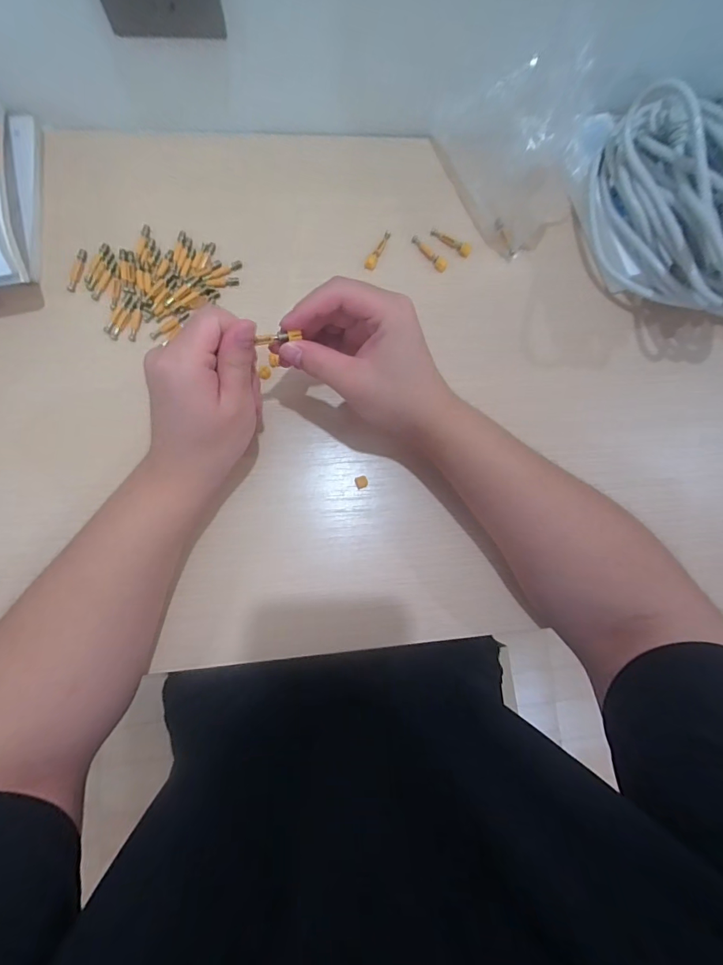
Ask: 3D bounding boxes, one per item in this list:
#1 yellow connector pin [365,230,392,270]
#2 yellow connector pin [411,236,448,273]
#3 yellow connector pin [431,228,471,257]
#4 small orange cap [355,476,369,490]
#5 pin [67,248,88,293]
[{"bbox_3d":[0.016,-0.226,0.398,0.010,0.008,0.047,26,81,-2],"label":"yellow connector pin"},{"bbox_3d":[0.067,-0.225,0.402,0.010,0.009,0.045,-42,88,-9],"label":"yellow connector pin"},{"bbox_3d":[0.089,-0.238,0.407,0.044,0.007,0.011,33,81,-1],"label":"yellow connector pin"},{"bbox_3d":[0.000,0.000,0.369,0.011,0.007,0.011,1,83,-5],"label":"small orange cap"},{"bbox_3d":[-0.257,-0.192,0.373,0.010,0.004,0.040,13,82,-4],"label":"pin"}]

